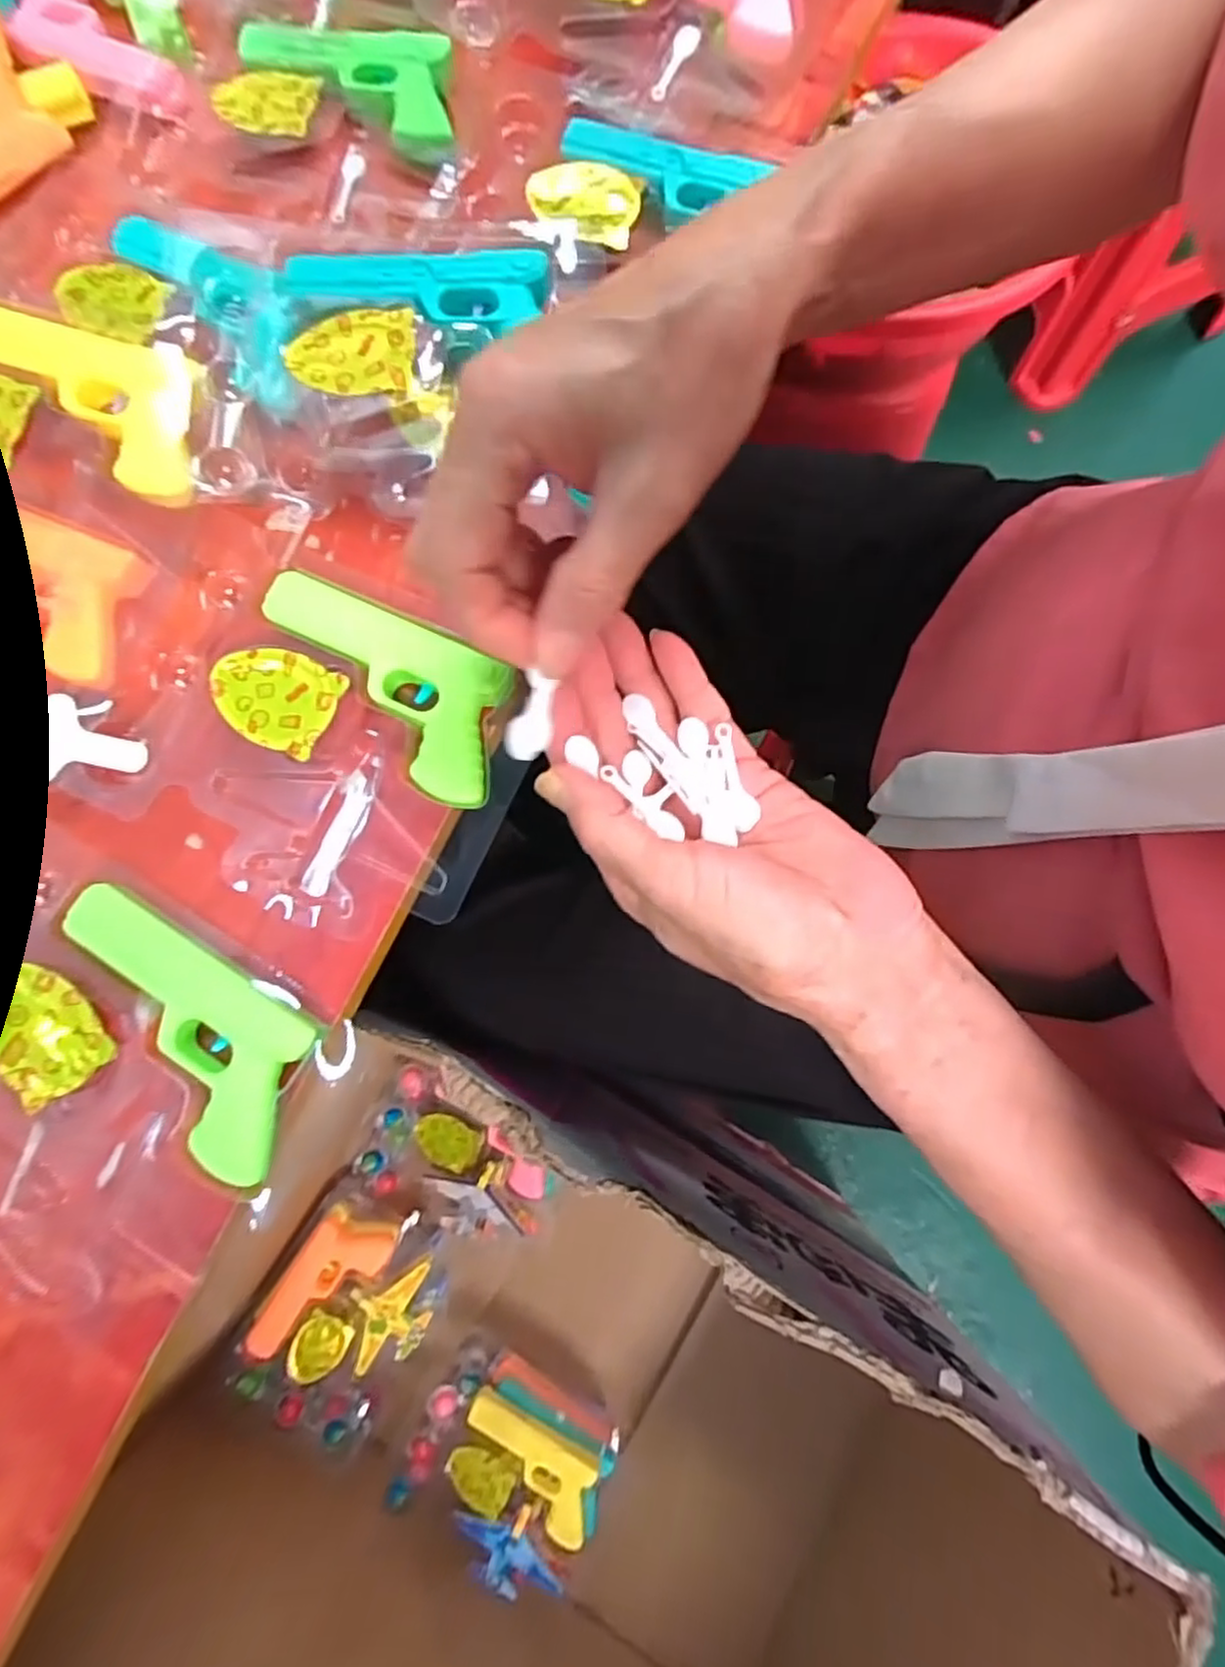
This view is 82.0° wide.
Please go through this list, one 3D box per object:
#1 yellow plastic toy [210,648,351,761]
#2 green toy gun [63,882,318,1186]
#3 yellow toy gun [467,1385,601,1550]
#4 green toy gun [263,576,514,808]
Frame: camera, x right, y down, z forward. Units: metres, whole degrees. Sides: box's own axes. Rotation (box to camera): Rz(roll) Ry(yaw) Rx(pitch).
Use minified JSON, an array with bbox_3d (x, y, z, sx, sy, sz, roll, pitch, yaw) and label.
[{"bbox_3d":[-0.135,-0.055,0.286,0.050,0.011,0.039,26,81,6],"label":"yellow plastic toy"},{"bbox_3d":[-0.164,0.074,0.265,0.112,0.017,0.060,32,81,7],"label":"green toy gun"},{"bbox_3d":[-0.066,0.485,0.542,0.112,0.026,0.052,28,81,7],"label":"yellow toy gun"},{"bbox_3d":[-0.093,-0.061,0.287,0.119,0.013,0.058,30,81,7],"label":"green toy gun"}]

